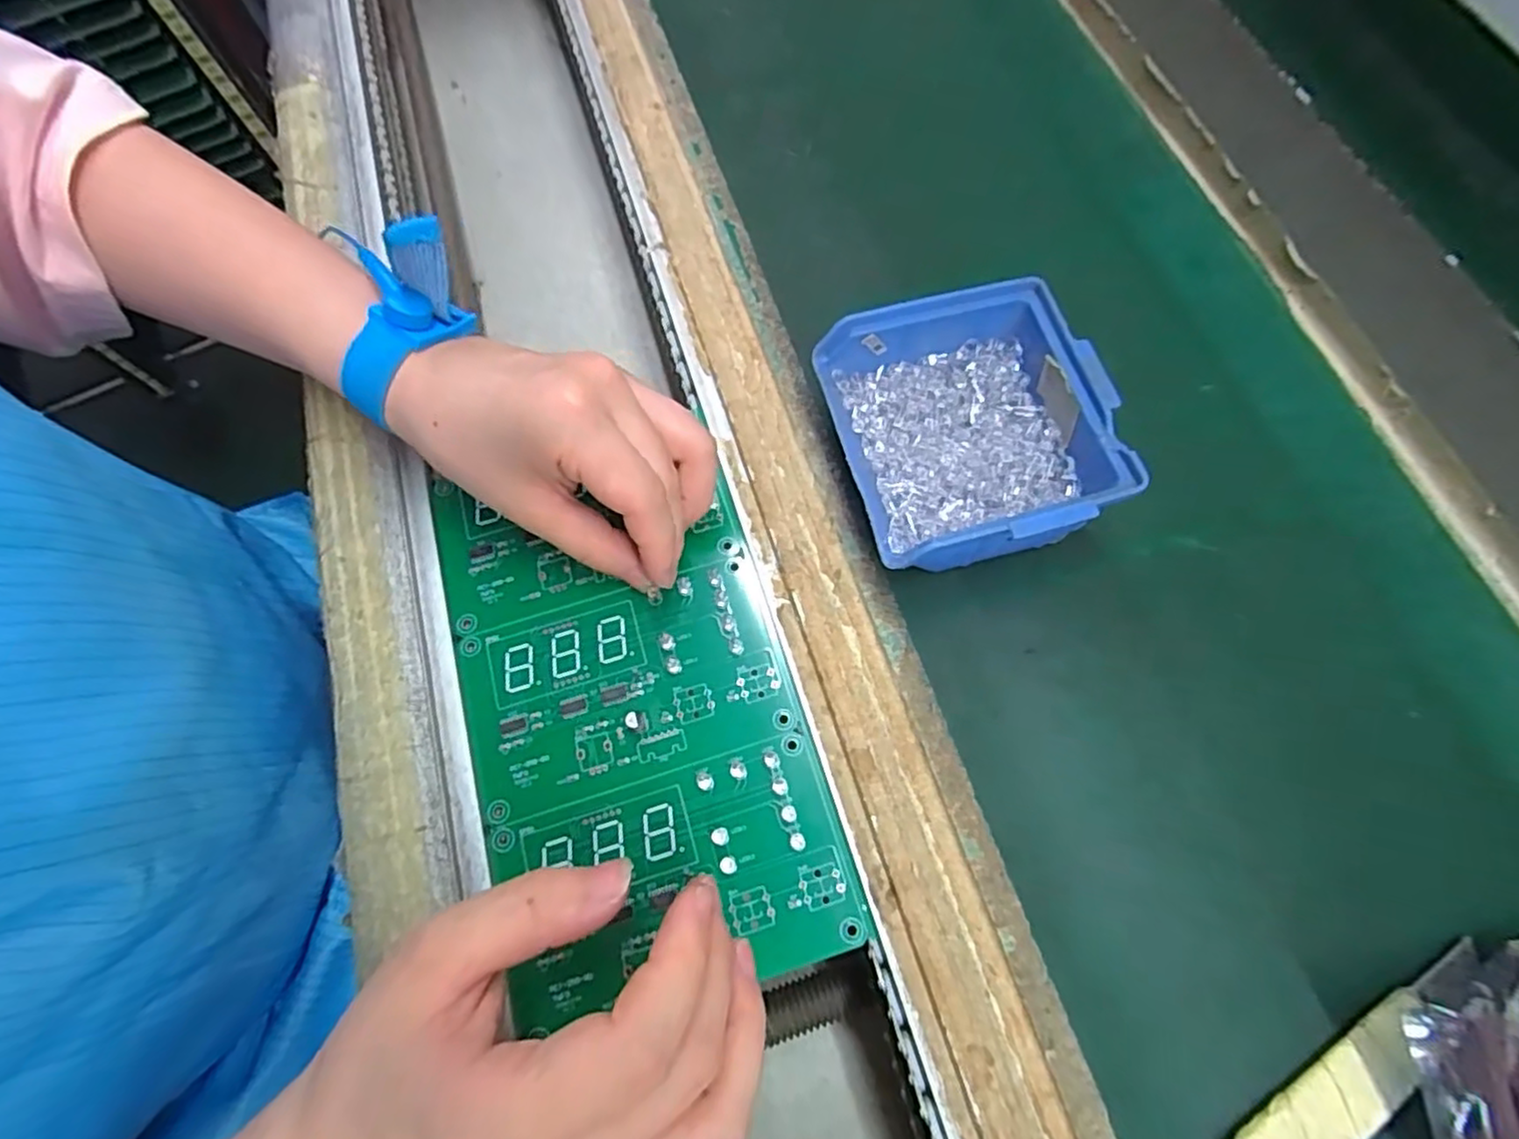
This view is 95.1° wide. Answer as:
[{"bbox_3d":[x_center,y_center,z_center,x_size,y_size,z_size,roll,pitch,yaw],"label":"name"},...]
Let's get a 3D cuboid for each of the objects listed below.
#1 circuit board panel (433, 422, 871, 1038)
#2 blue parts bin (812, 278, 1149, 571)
[{"bbox_3d":[-0.051,0.054,0.274,0.125,0.004,0.202,-16,70,-4],"label":"circuit board panel"},{"bbox_3d":[0.080,-0.052,0.277,0.096,0.049,0.102,-12,70,-3],"label":"blue parts bin"}]

